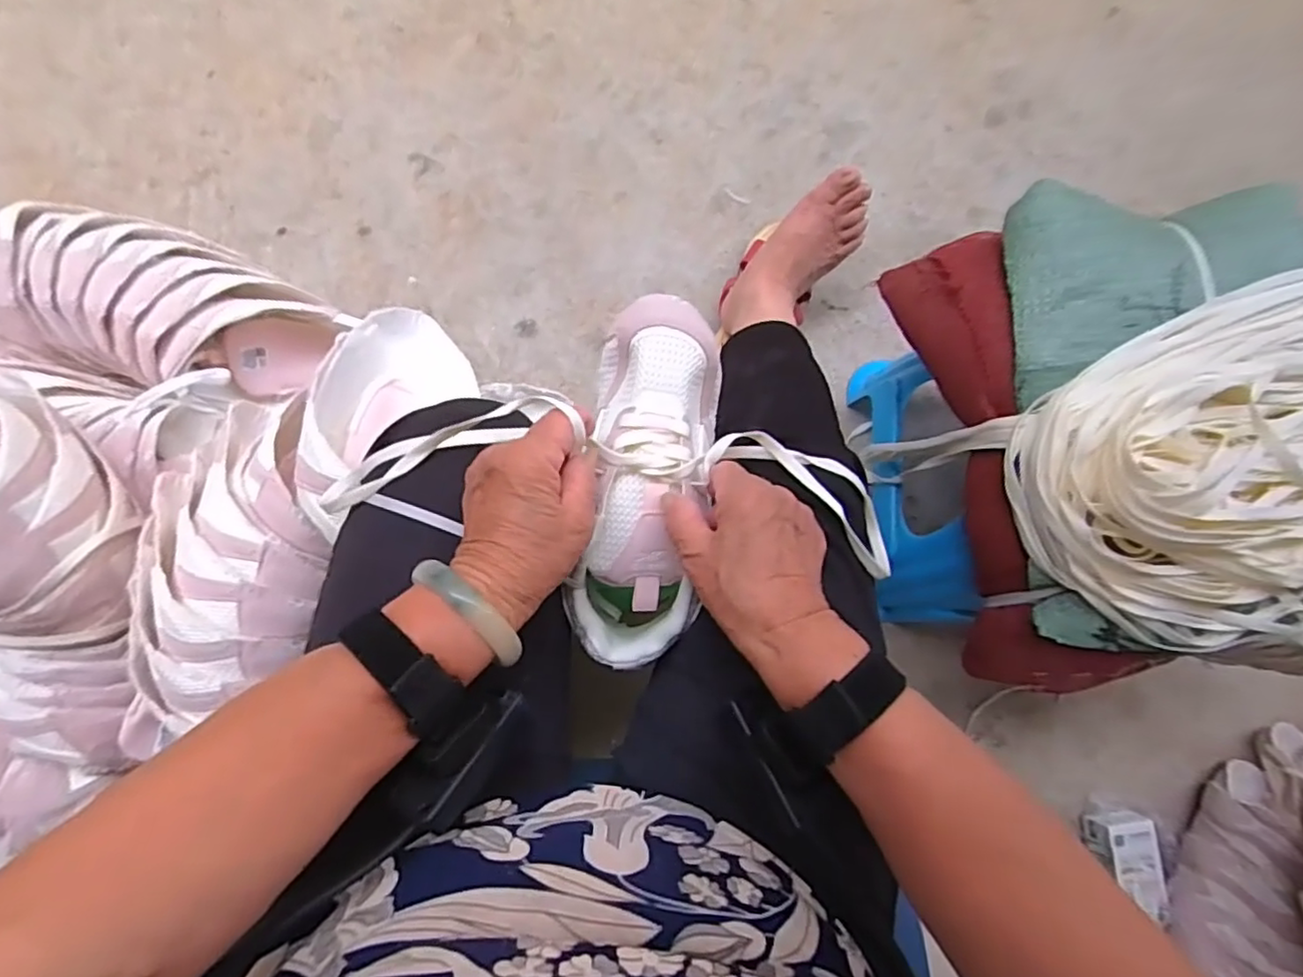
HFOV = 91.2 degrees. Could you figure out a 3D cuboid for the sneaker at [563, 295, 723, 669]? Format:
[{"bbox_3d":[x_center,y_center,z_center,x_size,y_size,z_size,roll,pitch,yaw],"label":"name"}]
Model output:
[{"bbox_3d":[-0.003,-0.006,0.420,0.077,0.085,0.223,7,94,-3],"label":"sneaker"}]

